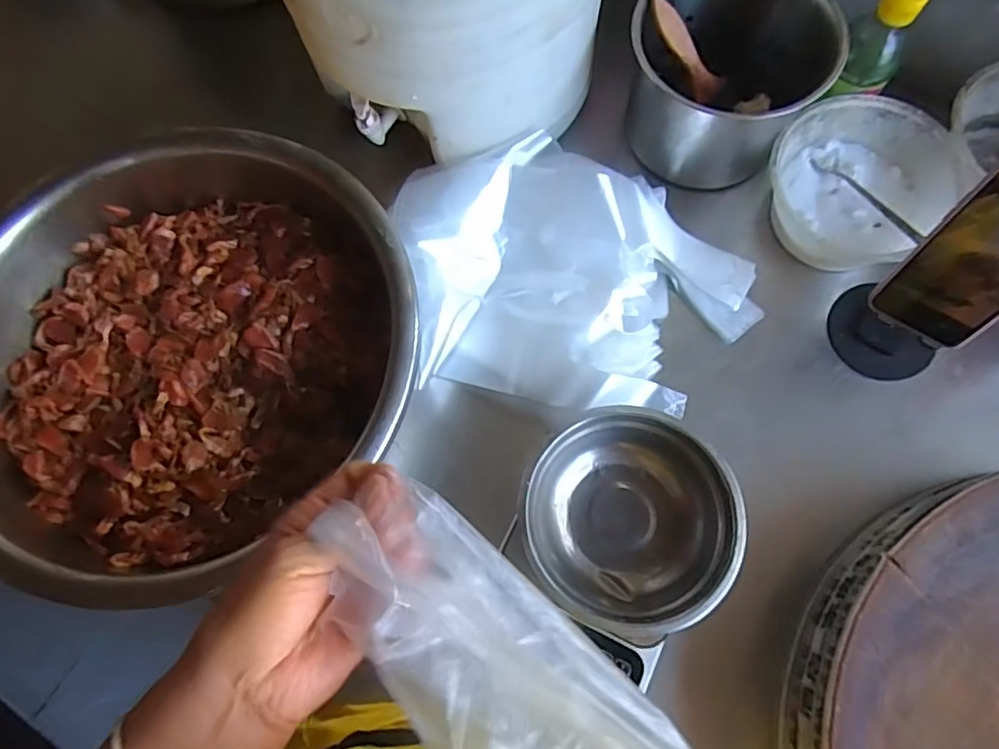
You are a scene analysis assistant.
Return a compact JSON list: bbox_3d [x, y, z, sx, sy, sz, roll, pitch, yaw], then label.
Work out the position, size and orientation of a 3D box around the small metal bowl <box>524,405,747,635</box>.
[{"bbox_3d":[0.102,0.111,0.465,0.154,0.055,0.156,-1,74,2],"label":"small metal bowl"}]

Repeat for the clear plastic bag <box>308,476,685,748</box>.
[{"bbox_3d":[0.013,0.140,0.239,0.225,0.026,0.077,40,80,14],"label":"clear plastic bag"}]

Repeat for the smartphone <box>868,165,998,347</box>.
[{"bbox_3d":[0.352,-0.086,0.422,0.080,0.164,0.012,30,56,10],"label":"smartphone"}]

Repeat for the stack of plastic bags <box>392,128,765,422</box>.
[{"bbox_3d":[0.071,-0.093,0.550,0.334,0.048,0.242,9,80,-1],"label":"stack of plastic bags"}]

